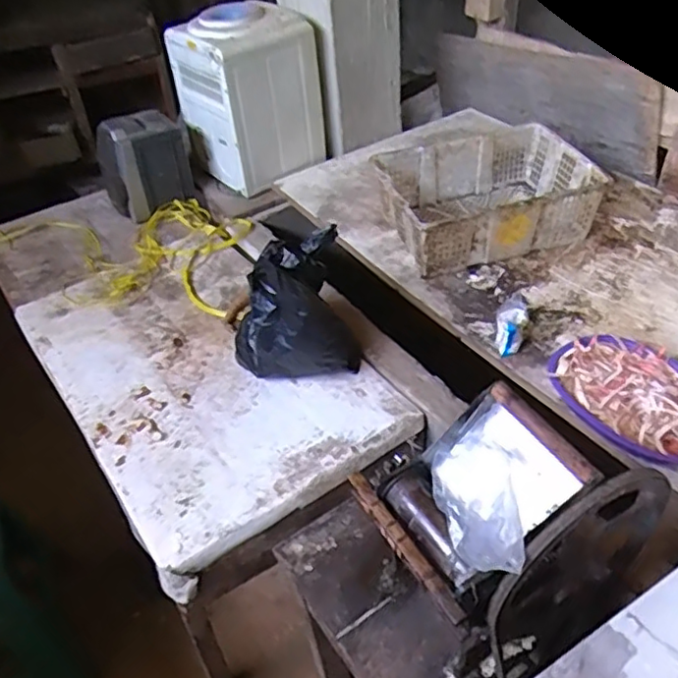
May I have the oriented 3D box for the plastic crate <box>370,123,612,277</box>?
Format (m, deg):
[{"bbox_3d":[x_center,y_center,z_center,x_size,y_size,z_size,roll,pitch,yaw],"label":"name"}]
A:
[{"bbox_3d":[0.351,-0.360,1.611,0.468,0.151,0.369,-14,44,-10],"label":"plastic crate"}]

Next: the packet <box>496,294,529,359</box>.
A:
[{"bbox_3d":[0.354,-0.028,1.322,0.061,0.063,0.139,7,44,13],"label":"packet"}]

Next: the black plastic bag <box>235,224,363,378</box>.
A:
[{"bbox_3d":[-0.093,-0.059,1.285,0.245,0.282,0.165,-13,43,-9],"label":"black plastic bag"}]

